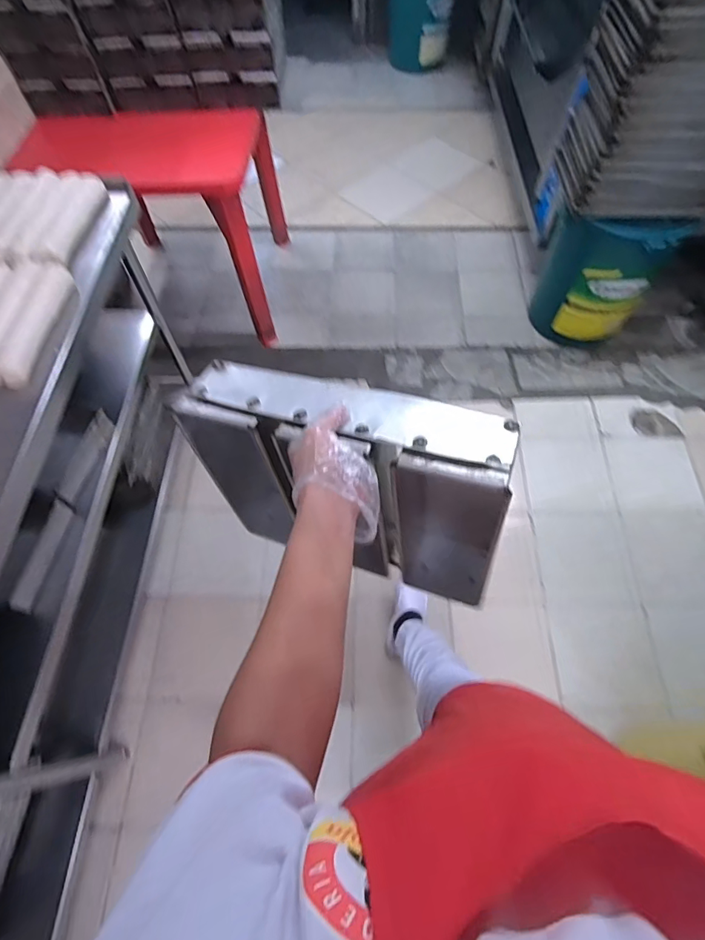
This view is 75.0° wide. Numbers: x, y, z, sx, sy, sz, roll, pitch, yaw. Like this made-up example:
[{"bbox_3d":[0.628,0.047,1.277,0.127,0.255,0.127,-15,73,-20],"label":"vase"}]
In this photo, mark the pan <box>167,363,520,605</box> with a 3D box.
[{"bbox_3d":[-0.003,0.013,0.619,0.407,0.306,0.116,18,62,11],"label":"pan"}]

